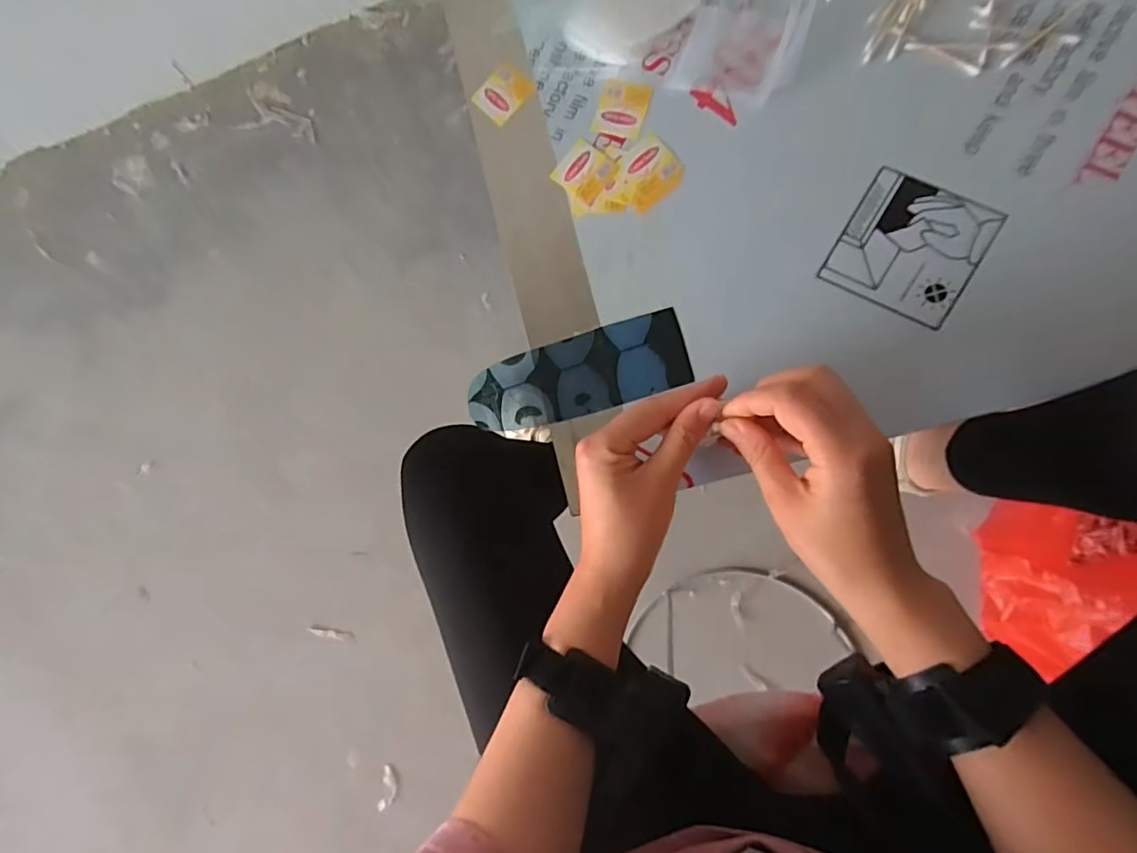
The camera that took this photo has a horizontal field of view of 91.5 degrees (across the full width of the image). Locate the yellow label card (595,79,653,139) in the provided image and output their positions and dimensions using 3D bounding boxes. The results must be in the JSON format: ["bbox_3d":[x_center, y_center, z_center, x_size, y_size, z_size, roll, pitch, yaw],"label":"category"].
[{"bbox_3d":[0.043,-0.251,0.439,0.038,0.004,0.043,17,88,12],"label":"yellow label card"}]

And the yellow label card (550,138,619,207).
[{"bbox_3d":[0.013,-0.203,0.441,0.042,0.004,0.040,38,92,12],"label":"yellow label card"}]

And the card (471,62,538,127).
[{"bbox_3d":[-0.055,-0.277,0.458,0.040,0.004,0.043,43,93,11],"label":"card"}]

